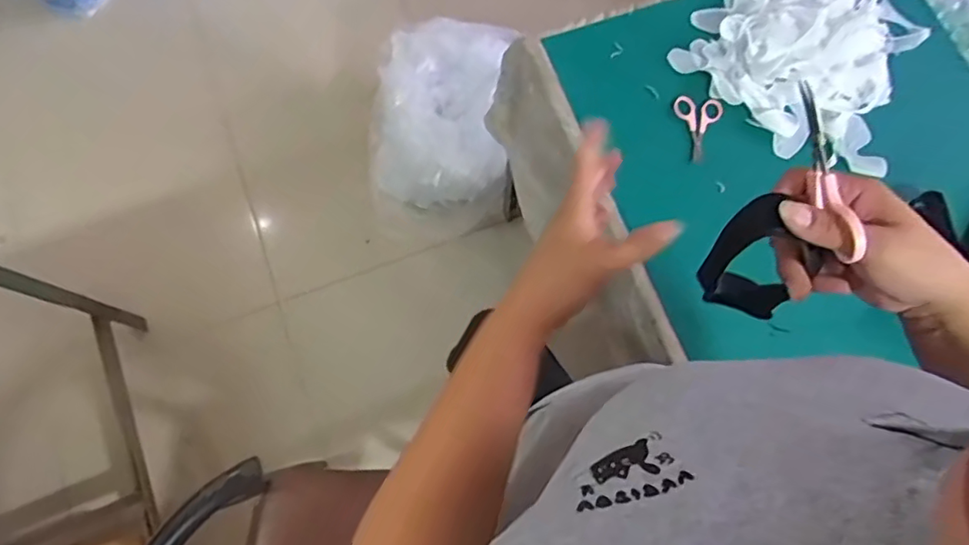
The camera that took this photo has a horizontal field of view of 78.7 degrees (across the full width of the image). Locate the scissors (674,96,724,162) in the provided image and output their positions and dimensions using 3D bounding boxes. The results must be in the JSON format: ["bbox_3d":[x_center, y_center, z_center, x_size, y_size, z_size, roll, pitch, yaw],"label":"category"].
[{"bbox_3d":[0.320,-0.213,0.876,0.070,0.008,0.106,4,75,1],"label":"scissors"}]

